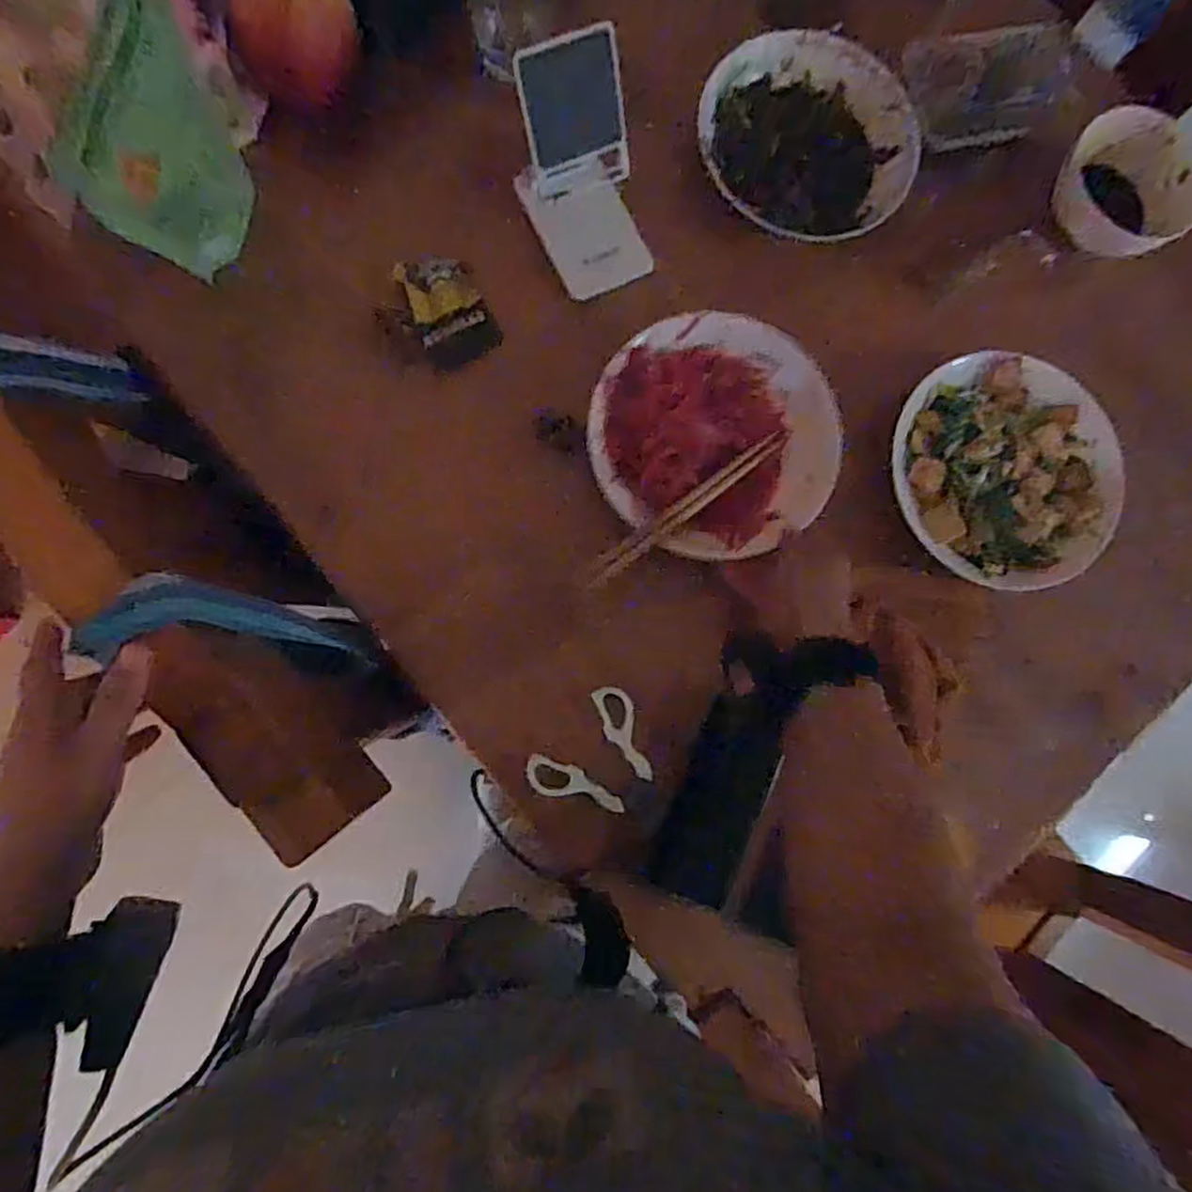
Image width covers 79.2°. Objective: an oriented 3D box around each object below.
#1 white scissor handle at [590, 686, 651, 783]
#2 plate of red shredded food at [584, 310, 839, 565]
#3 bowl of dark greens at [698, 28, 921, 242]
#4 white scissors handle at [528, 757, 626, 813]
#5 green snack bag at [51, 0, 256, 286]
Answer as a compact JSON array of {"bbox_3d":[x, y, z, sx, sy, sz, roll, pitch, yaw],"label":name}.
[{"bbox_3d":[0.021,0.112,0.587,0.029,0.013,0.078,-15,87,-3],"label":"white scissor handle"},{"bbox_3d":[0.102,-0.136,0.594,0.195,0.030,0.202,0,86,-2],"label":"plate of red shredded food"},{"bbox_3d":[0.194,-0.418,0.656,0.197,0.035,0.185,0,86,-2],"label":"bowl of dark greens"},{"bbox_3d":[-0.016,0.151,0.579,0.081,0.004,0.028,15,80,1],"label":"white scissors handle"},{"bbox_3d":[-0.303,-0.327,0.523,0.029,0.160,0.160,18,81,-4],"label":"green snack bag"}]

